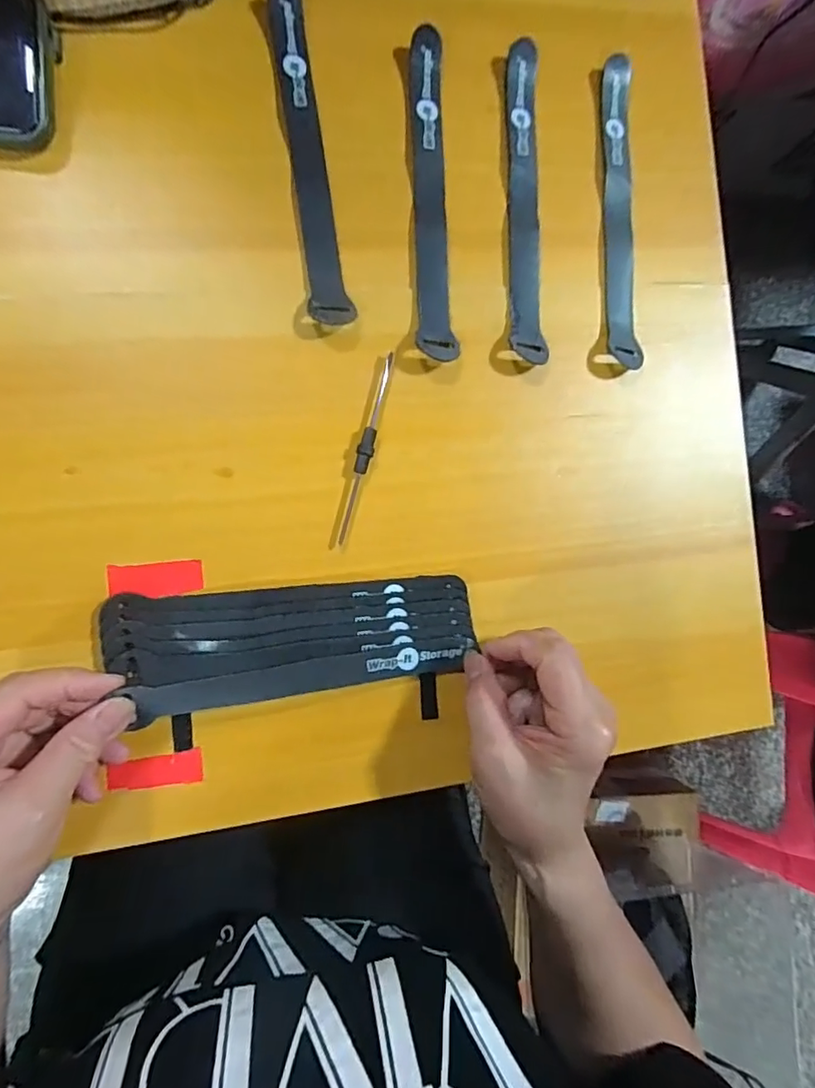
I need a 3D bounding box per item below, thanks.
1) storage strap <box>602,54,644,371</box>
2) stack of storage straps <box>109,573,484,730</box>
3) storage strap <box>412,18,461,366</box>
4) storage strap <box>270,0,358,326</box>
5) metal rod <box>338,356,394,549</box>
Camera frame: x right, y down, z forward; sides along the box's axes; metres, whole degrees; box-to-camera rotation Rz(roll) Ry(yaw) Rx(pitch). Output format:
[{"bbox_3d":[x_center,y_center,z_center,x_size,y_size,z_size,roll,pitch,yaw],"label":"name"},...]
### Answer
[{"bbox_3d":[0.134,-0.208,0.340,0.023,0.010,0.194,-3,90,-9],"label":"storage strap"},{"bbox_3d":[-0.060,0.053,0.297,0.196,0.021,0.059,-4,90,-11],"label":"stack of storage straps"},{"bbox_3d":[0.014,-0.205,0.321,0.022,0.009,0.189,-3,90,-9],"label":"storage strap"},{"bbox_3d":[-0.055,-0.222,0.310,0.023,0.009,0.190,-8,90,-9],"label":"storage strap"},{"bbox_3d":[-0.023,-0.056,0.312,0.009,0.006,0.113,17,87,-8],"label":"metal rod"}]

